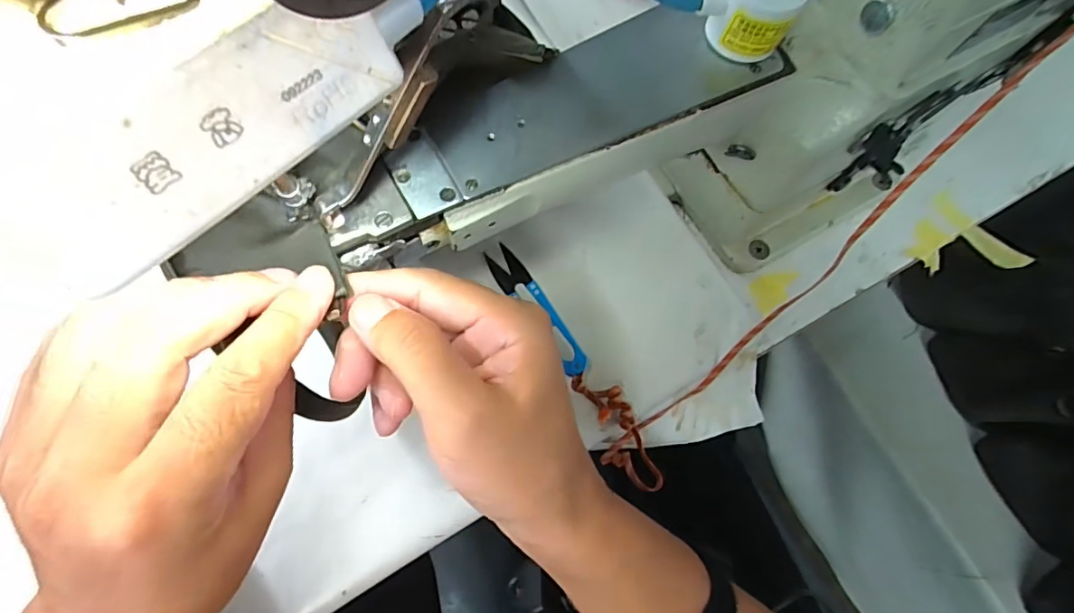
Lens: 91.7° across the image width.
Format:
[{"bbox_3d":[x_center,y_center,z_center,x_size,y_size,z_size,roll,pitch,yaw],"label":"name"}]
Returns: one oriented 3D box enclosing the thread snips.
[{"bbox_3d":[0.000,0.002,0.342,0.019,0.012,0.102,-33,76,-12],"label":"thread snips"}]

